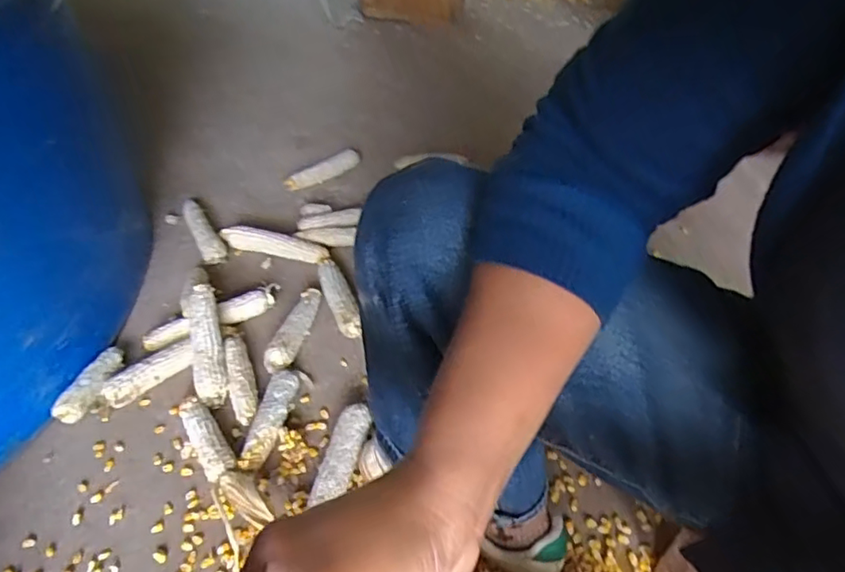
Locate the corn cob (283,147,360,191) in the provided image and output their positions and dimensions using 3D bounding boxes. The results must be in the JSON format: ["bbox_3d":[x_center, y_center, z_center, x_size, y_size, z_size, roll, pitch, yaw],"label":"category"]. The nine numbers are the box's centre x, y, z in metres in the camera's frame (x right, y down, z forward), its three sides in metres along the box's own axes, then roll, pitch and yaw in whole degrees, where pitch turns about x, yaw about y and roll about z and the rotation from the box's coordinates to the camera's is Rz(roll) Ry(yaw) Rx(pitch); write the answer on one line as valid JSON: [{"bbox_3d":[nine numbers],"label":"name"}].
[{"bbox_3d":[-0.202,-0.236,1.179,0.038,0.037,0.185,36,54,29],"label":"corn cob"}]

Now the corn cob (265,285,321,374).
[{"bbox_3d":[-0.184,0.064,0.849,0.033,0.041,0.164,12,46,10],"label":"corn cob"}]

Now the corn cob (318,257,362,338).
[{"bbox_3d":[-0.133,0.015,0.908,0.038,0.040,0.171,-15,47,-17],"label":"corn cob"}]

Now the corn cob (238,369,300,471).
[{"bbox_3d":[-0.194,0.171,0.740,0.037,0.035,0.146,9,45,7],"label":"corn cob"}]

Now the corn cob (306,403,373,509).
[{"bbox_3d":[-0.097,0.208,0.704,0.039,0.040,0.139,11,45,9],"label":"corn cob"}]

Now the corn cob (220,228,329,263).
[{"bbox_3d":[-0.248,-0.076,0.982,0.183,0.030,0.035,10,45,8],"label":"corn cob"}]

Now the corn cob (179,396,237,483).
[{"bbox_3d":[-0.269,0.191,0.718,0.037,0.034,0.125,-26,51,-26],"label":"corn cob"}]

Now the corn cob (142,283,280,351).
[{"bbox_3d":[-0.310,0.043,0.852,0.200,0.034,0.040,-20,49,-21],"label":"corn cob"}]

